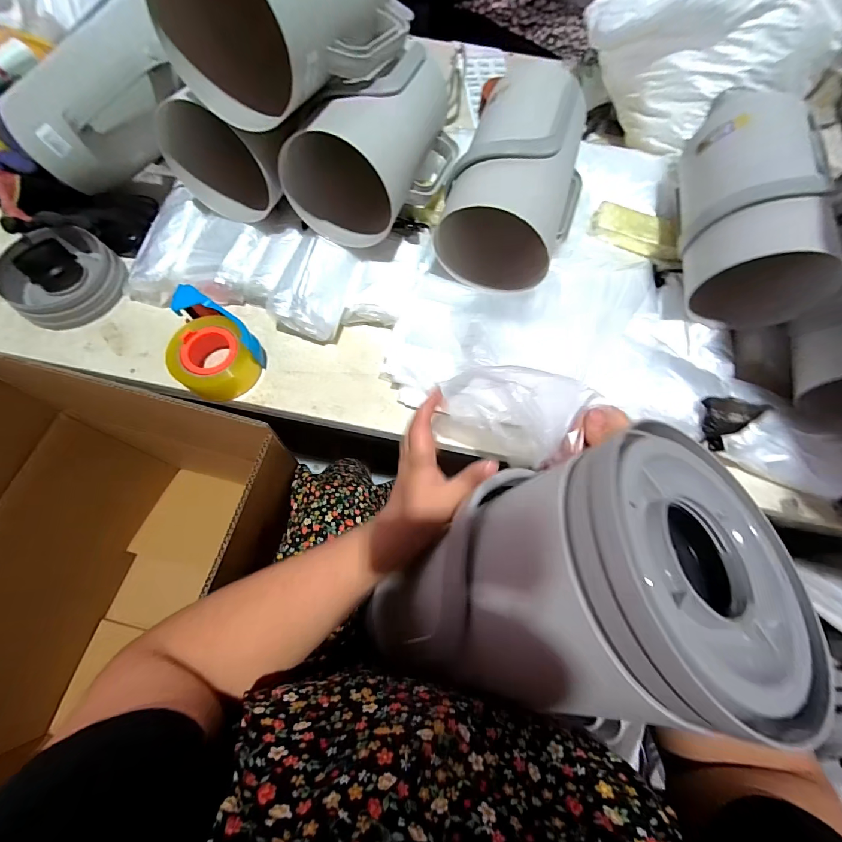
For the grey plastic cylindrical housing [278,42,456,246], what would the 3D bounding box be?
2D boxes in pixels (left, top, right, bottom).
[{"bbox_3d":[-0.055,-0.396,0.557,0.160,0.167,0.264,25,70,7],"label":"grey plastic cylindrical housing"}]

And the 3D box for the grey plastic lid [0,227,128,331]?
[{"bbox_3d":[-0.536,-0.216,0.571,0.154,0.051,0.147,1,69,-2],"label":"grey plastic lid"}]

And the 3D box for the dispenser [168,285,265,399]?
[{"bbox_3d":[-0.308,-0.106,0.546,0.146,0.065,0.110,39,73,12],"label":"dispenser"}]

